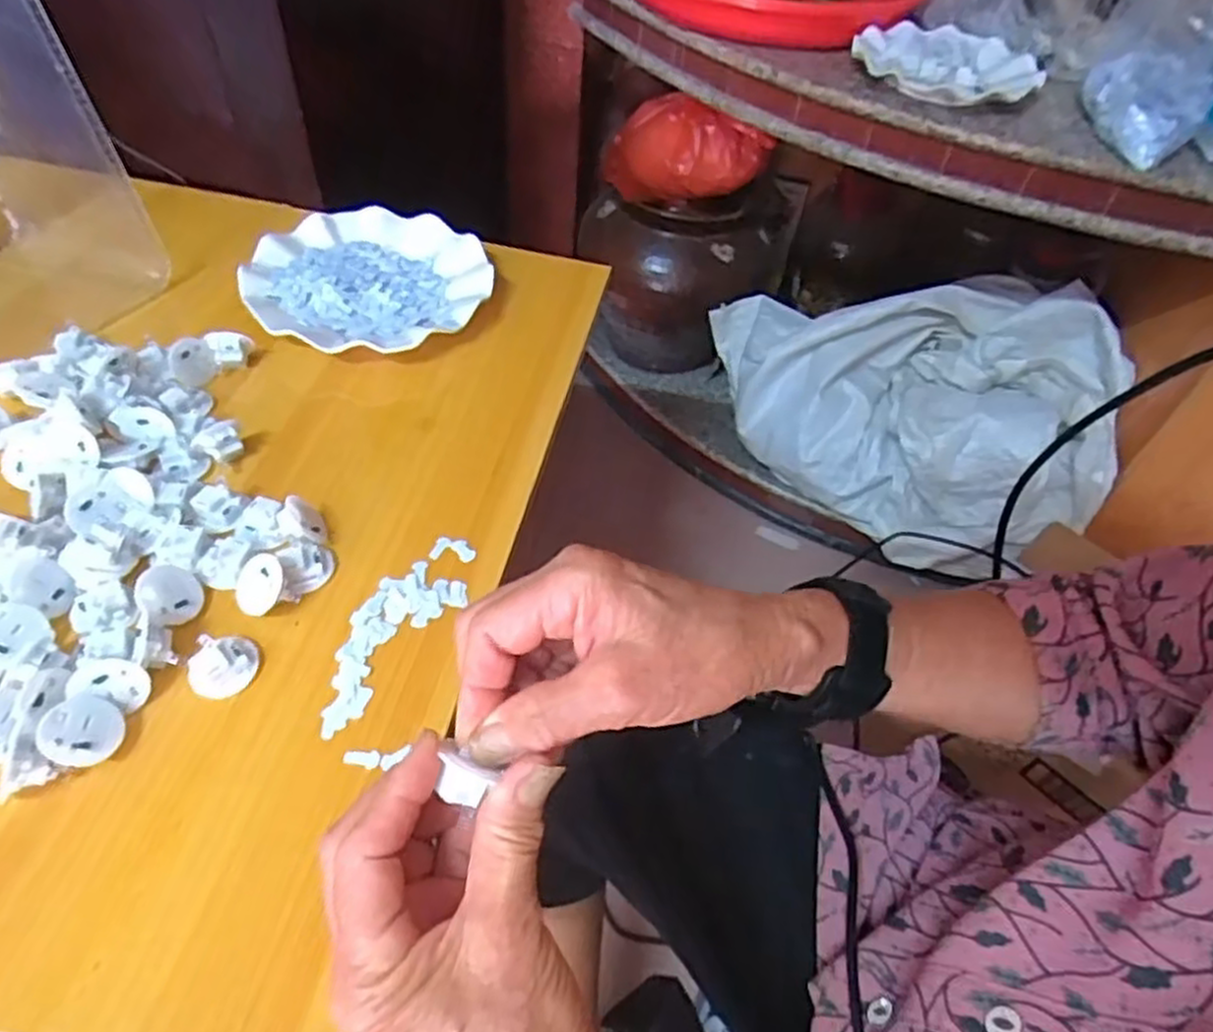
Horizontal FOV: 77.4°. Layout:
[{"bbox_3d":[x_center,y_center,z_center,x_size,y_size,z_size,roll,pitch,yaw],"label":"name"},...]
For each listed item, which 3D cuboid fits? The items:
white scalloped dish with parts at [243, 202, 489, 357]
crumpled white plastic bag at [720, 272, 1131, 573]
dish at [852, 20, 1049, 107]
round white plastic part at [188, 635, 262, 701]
[{"bbox_3d":[-0.185,-0.185,0.595,0.181,0.021,0.176,3,50,-4],"label":"white scalloped dish with parts"},{"bbox_3d":[0.371,-0.151,0.995,0.445,0.249,0.323,8,50,1],"label":"crumpled white plastic bag"},{"bbox_3d":[0.343,-0.459,0.765,0.177,0.023,0.156,18,50,9],"label":"dish"},{"bbox_3d":[-0.194,0.074,0.383,0.034,0.018,0.028,-31,59,-28],"label":"round white plastic part"}]

